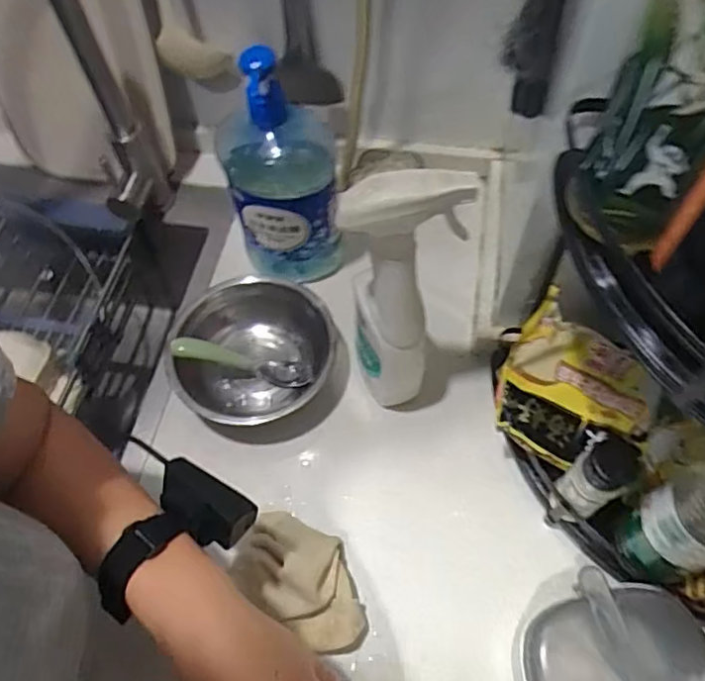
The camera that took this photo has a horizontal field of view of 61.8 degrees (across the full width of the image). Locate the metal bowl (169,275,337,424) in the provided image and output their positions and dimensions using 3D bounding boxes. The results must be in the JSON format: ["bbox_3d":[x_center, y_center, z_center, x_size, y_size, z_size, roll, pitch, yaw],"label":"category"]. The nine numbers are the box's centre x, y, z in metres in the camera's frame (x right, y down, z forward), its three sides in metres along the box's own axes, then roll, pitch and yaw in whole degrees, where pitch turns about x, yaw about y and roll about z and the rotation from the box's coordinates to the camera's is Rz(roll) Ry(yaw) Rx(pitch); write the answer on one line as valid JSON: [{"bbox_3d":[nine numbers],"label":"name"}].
[{"bbox_3d":[-0.101,0.016,0.608,0.143,0.068,0.165,31,65,18],"label":"metal bowl"}]

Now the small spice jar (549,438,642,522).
[{"bbox_3d":[0.192,0.116,0.477,0.032,0.116,0.036,-28,62,-14],"label":"small spice jar"}]

